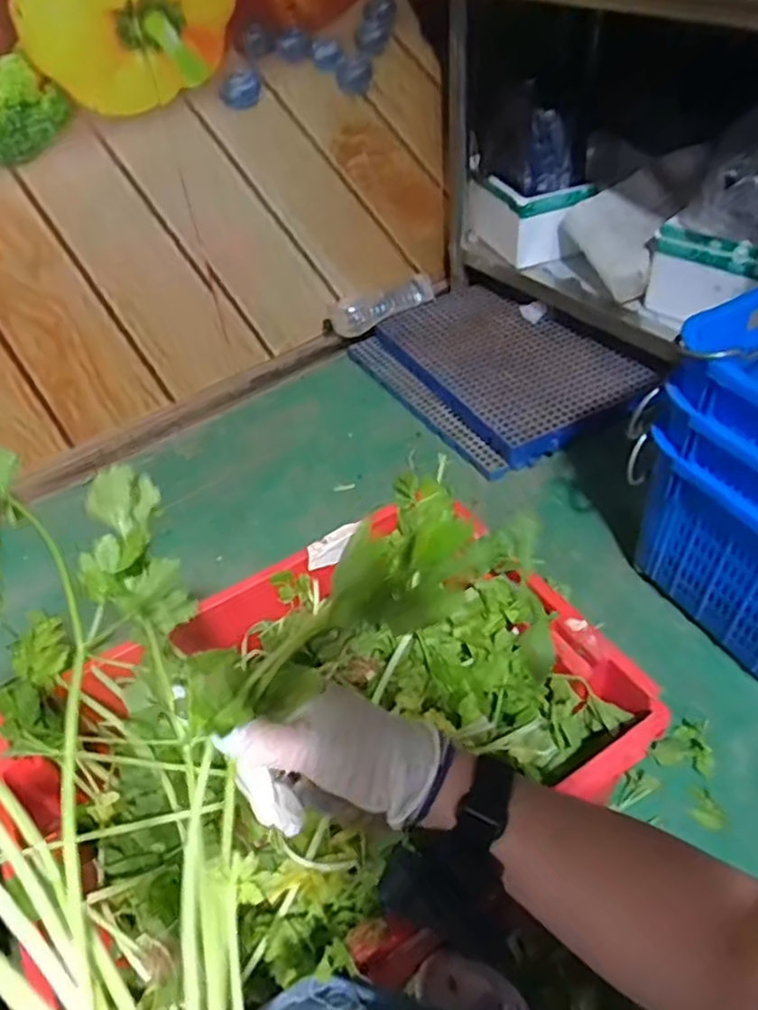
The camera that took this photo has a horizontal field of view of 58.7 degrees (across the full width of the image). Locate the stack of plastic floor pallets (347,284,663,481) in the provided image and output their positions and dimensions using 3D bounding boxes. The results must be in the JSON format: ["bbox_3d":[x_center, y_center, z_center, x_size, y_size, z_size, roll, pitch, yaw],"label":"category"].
[{"bbox_3d":[0.267,-0.333,1.606,0.451,0.072,0.624,-28,49,-19],"label":"stack of plastic floor pallets"}]

